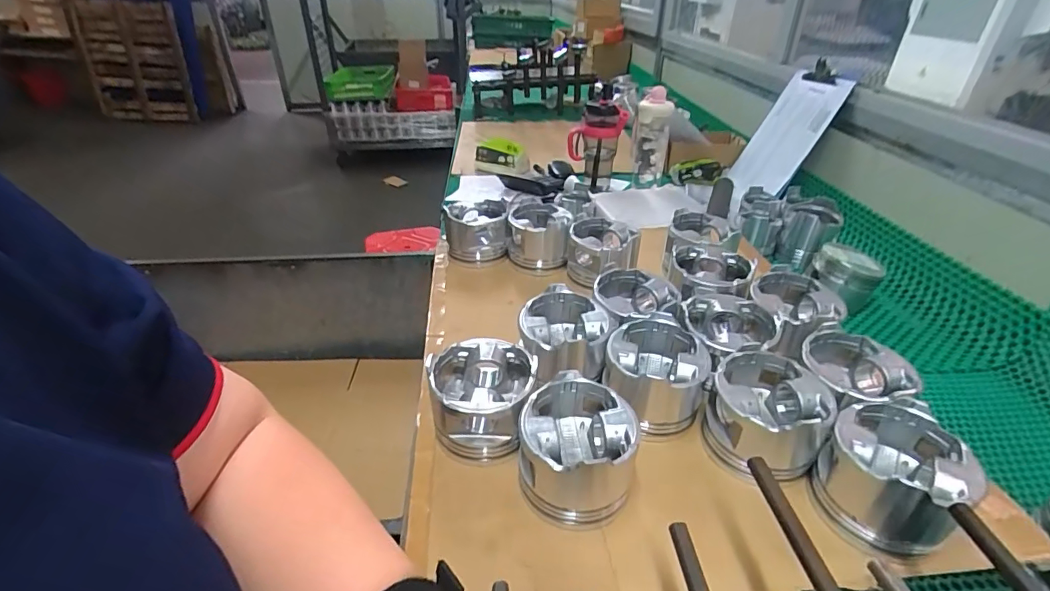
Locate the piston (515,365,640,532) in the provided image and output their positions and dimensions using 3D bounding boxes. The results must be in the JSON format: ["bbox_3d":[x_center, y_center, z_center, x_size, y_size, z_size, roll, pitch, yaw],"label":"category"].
[{"bbox_3d":[0.045,0.135,0.429,0.099,0.080,0.106,10,35,14],"label":"piston"}]

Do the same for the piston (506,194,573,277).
[{"bbox_3d":[0.021,-0.096,0.767,0.095,0.074,0.113,-1,34,-3],"label":"piston"}]

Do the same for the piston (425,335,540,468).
[{"bbox_3d":[-0.041,0.098,0.480,0.097,0.075,0.098,0,34,0],"label":"piston"}]

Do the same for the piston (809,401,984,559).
[{"bbox_3d":[0.306,0.150,0.410,0.098,0.080,0.093,0,34,0],"label":"piston"}]

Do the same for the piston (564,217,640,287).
[{"bbox_3d":[0.116,-0.064,0.734,0.111,0.065,0.110,0,34,0],"label":"piston"}]

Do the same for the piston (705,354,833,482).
[{"bbox_3d":[0.227,0.113,0.464,0.098,0.083,0.099,0,34,0],"label":"piston"}]

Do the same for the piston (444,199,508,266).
[{"bbox_3d":[-0.079,-0.105,0.810,0.104,0.073,0.124,-5,34,-8],"label":"piston"}]

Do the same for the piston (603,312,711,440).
[{"bbox_3d":[0.133,0.085,0.510,0.100,0.076,0.104,1,34,1],"label":"piston"}]

